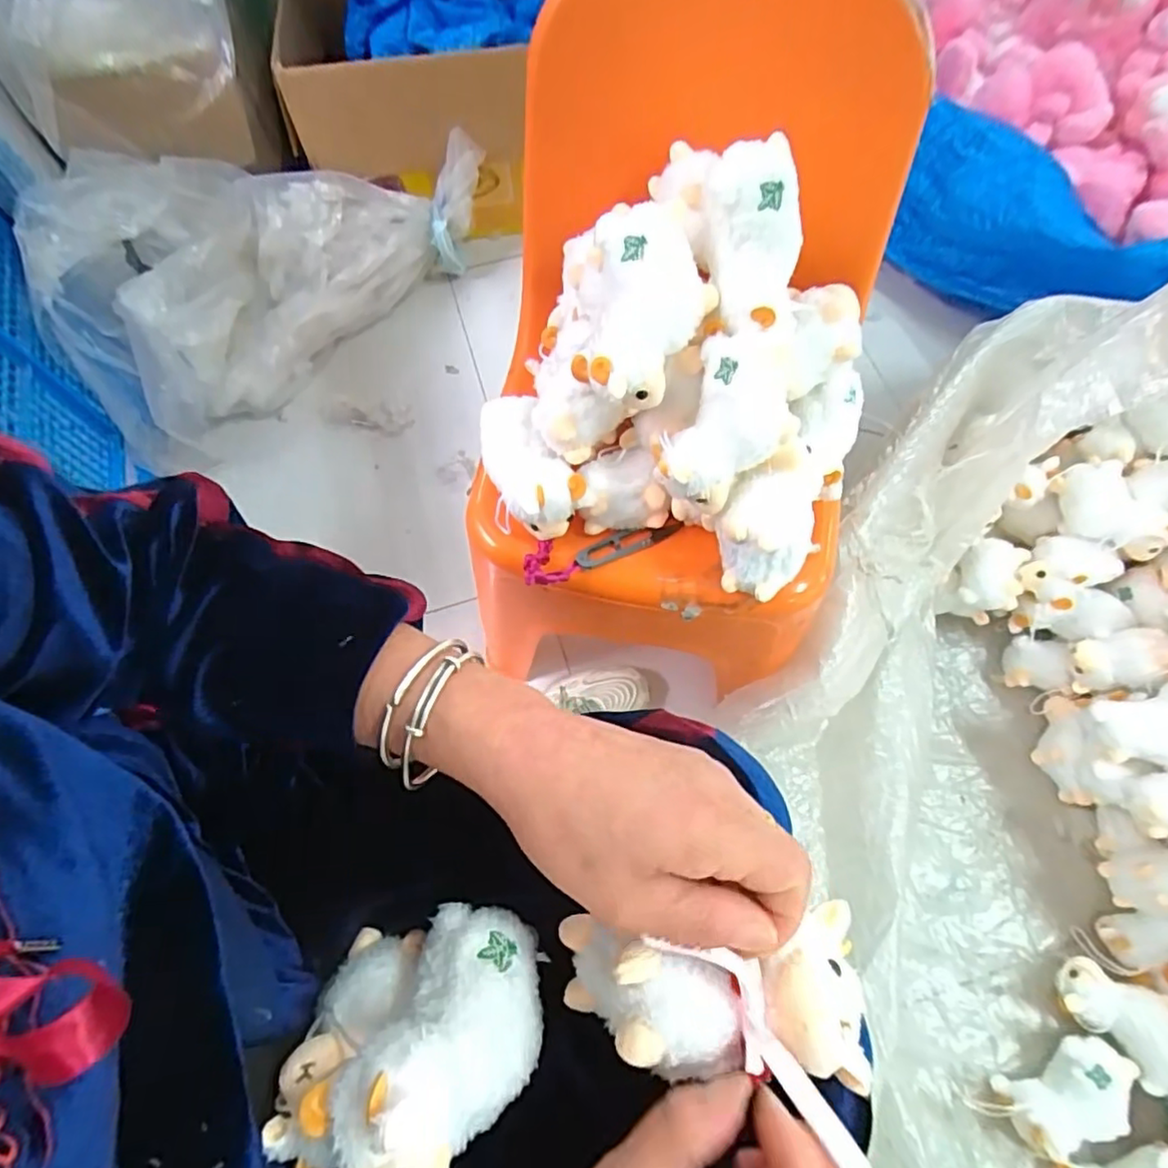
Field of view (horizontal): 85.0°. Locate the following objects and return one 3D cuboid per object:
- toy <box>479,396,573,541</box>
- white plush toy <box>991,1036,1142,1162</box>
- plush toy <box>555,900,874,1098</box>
[{"bbox_3d":[-0.051,-0.100,0.525,0.056,0.050,0.119,-21,69,-6],"label":"toy"},{"bbox_3d":[0.481,0.509,0.637,0.127,0.060,0.078,-28,70,-9],"label":"white plush toy"},{"bbox_3d":[0.051,0.171,0.276,0.126,0.058,0.057,-7,67,17],"label":"plush toy"}]

